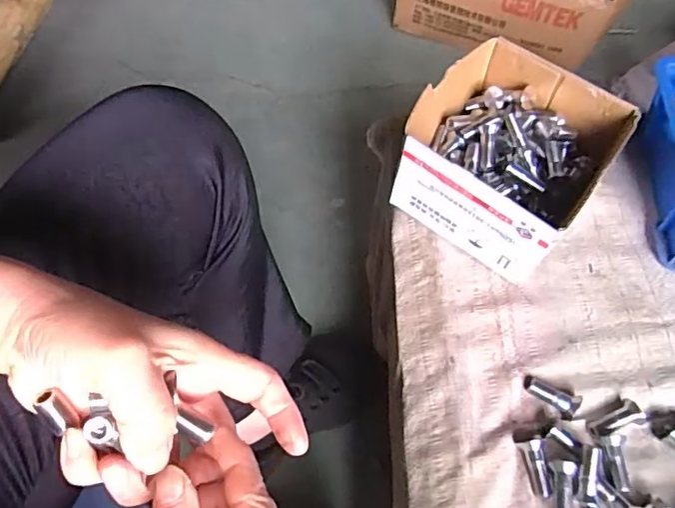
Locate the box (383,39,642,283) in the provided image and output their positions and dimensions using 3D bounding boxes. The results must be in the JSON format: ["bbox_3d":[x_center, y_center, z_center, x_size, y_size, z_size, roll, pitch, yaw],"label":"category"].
[{"bbox_3d":[0.133,-0.077,0.463,0.138,0.088,0.146,35,64,17],"label":"box"}]

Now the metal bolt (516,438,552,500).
[{"bbox_3d":[0.131,0.140,0.369,0.013,0.010,0.036,-9,72,-8],"label":"metal bolt"}]

